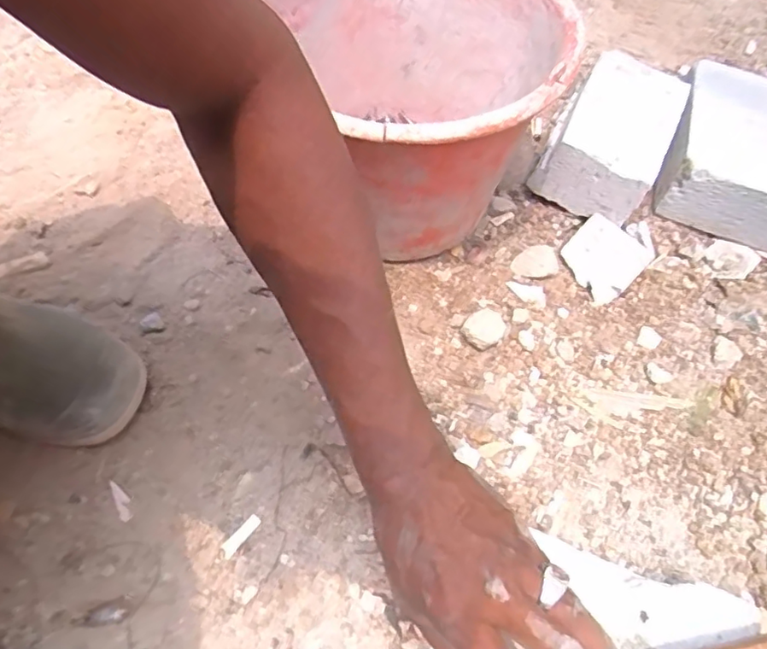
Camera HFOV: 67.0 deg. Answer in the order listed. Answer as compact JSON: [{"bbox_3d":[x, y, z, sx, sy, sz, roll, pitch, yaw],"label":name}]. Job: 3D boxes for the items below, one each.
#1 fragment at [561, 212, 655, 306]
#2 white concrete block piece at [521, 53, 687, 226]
[{"bbox_3d":[0.223,-0.067,0.592,0.073,0.010,0.069,45,99,14],"label":"fragment"},{"bbox_3d":[0.253,-0.203,0.639,0.110,0.085,0.188,30,64,12],"label":"white concrete block piece"}]

